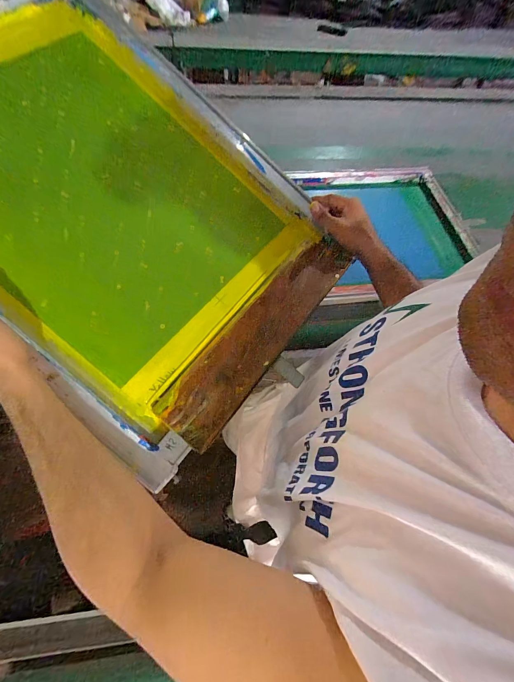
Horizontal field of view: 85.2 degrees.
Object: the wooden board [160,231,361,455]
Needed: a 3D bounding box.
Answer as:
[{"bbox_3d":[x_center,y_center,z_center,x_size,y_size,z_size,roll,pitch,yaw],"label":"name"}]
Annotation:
[{"bbox_3d":[0.015,-0.025,0.432,0.090,0.019,0.396,33,68,17],"label":"wooden board"}]

